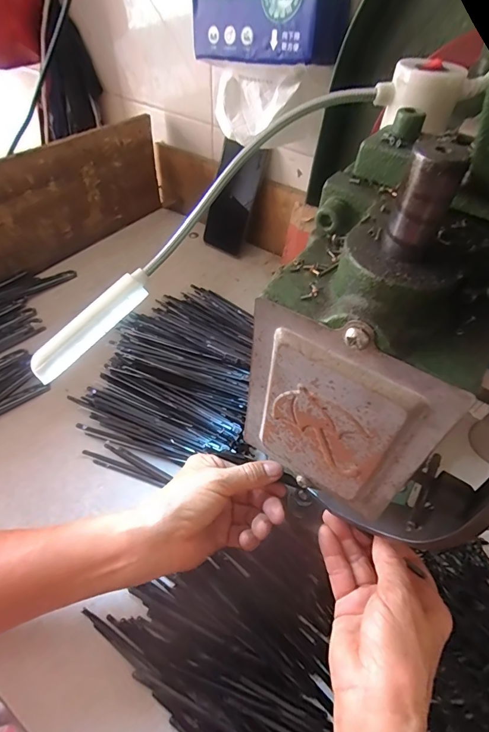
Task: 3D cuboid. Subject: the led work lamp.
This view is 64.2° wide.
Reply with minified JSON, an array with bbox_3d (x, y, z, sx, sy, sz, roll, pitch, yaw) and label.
[{"bbox_3d":[-0.015,-0.083,0.224,0.275,0.030,0.053,-34,55,10],"label":"led work lamp"}]

